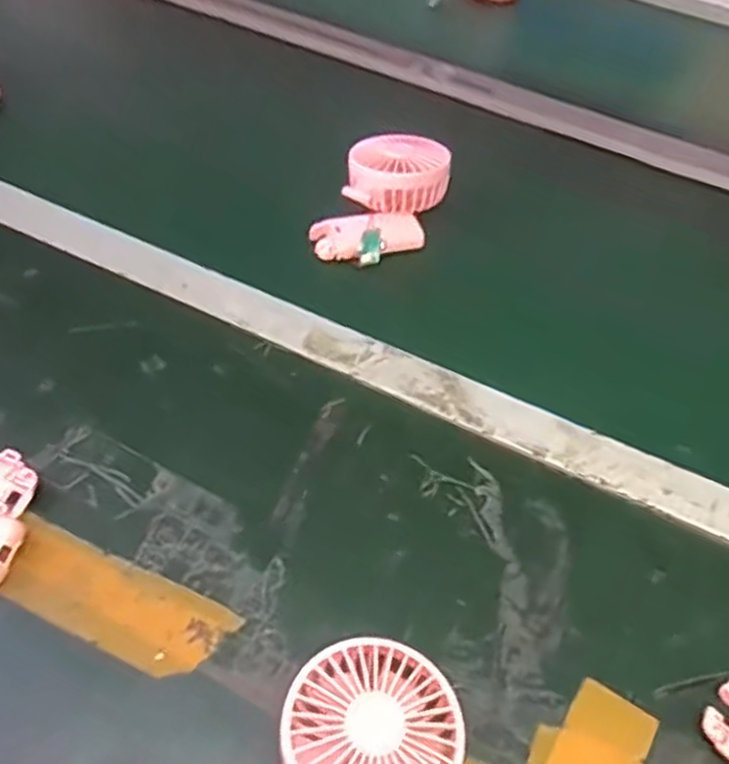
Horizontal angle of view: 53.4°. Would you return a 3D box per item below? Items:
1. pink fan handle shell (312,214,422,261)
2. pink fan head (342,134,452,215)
[{"bbox_3d":[0.005,-0.125,0.608,0.096,0.033,0.047,-3,53,-7],"label":"pink fan handle shell"},{"bbox_3d":[0.030,-0.180,0.636,0.086,0.034,0.086,8,52,1],"label":"pink fan head"}]

